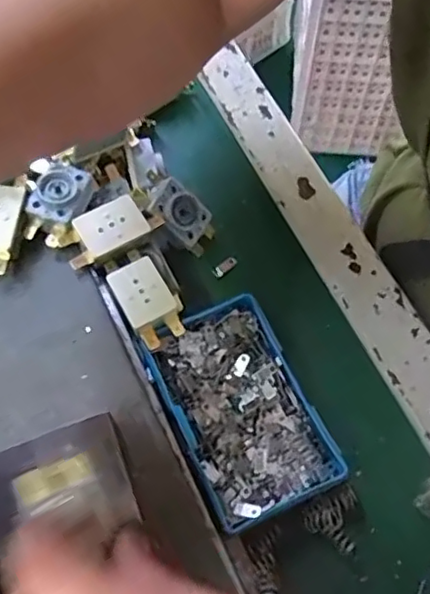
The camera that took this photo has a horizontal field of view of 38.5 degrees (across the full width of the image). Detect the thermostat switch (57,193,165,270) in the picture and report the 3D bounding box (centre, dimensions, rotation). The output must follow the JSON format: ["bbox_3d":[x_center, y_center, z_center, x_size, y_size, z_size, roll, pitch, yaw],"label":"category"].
[{"bbox_3d":[-0.061,-0.039,0.356,0.057,0.014,0.027,-33,84,-18],"label":"thermostat switch"}]

